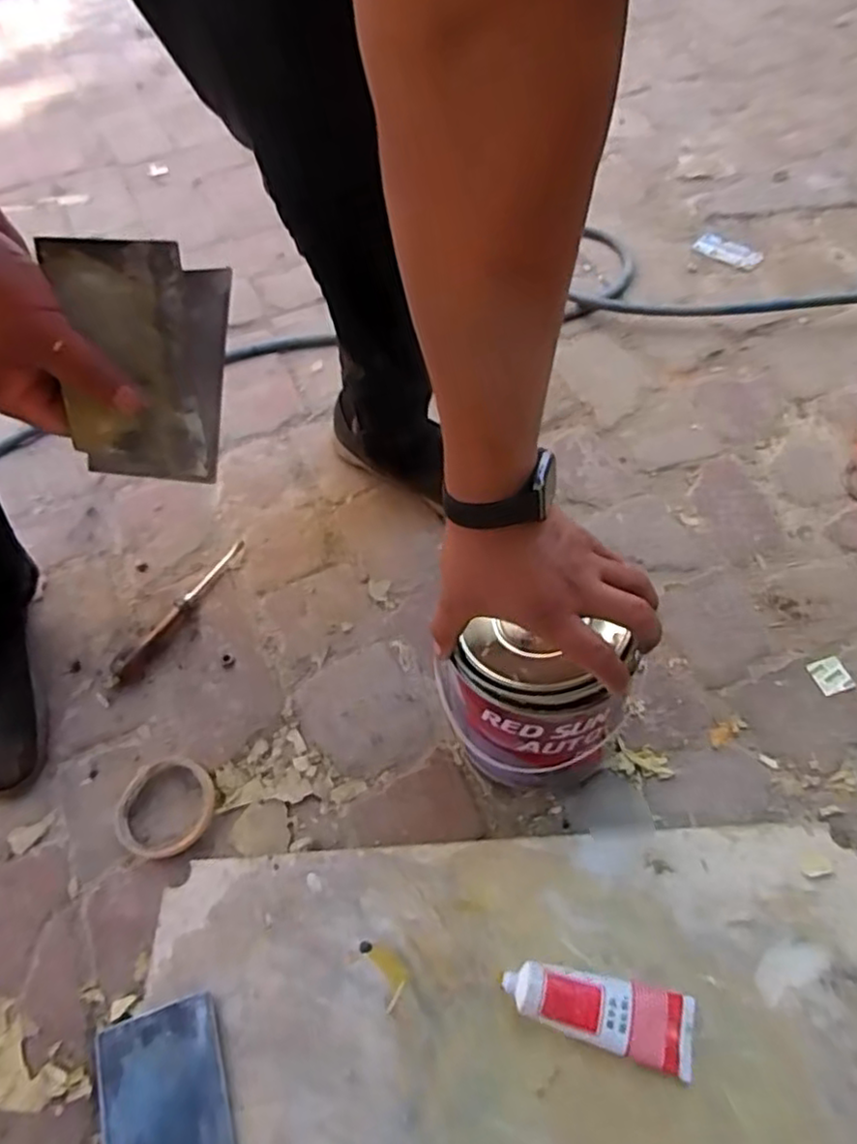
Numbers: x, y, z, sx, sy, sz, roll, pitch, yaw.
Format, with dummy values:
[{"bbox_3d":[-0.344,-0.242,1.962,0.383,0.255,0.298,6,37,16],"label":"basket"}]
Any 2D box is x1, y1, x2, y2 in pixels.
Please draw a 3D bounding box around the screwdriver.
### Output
[{"bbox_3d":[-0.274,0.040,0.746,0.023,0.022,0.210,27,64,18],"label":"screwdriver"}]

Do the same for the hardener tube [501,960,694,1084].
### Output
[{"bbox_3d":[0.127,0.327,0.506,0.139,0.028,0.050,11,60,10],"label":"hardener tube"}]

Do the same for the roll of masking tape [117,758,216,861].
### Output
[{"bbox_3d":[-0.247,0.219,0.634,0.090,0.015,0.087,-1,58,2],"label":"roll of masking tape"}]

